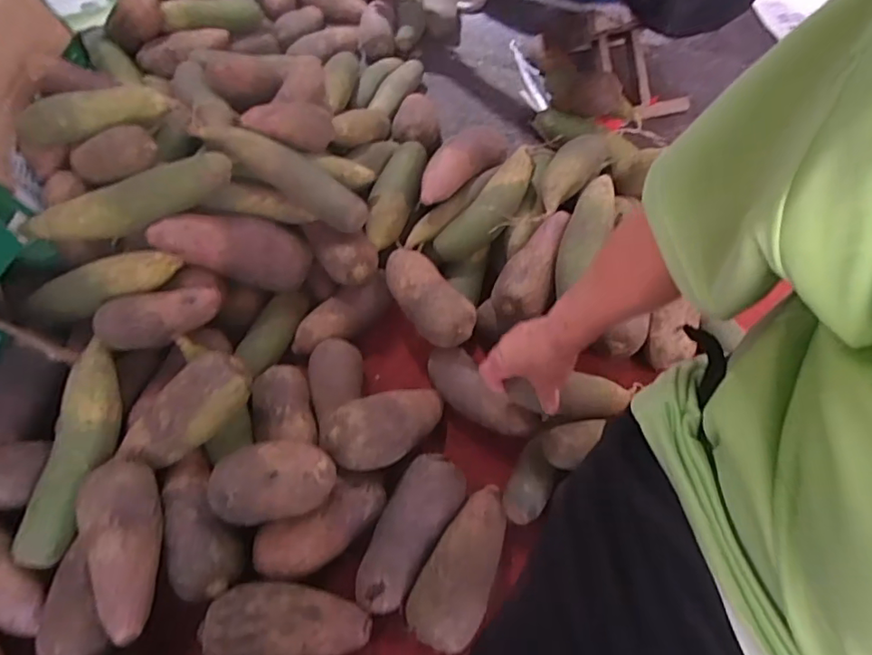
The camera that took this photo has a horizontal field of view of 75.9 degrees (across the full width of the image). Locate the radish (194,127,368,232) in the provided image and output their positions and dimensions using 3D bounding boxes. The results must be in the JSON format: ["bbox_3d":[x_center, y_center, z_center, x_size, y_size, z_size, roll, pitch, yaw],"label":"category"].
[{"bbox_3d":[-0.190,-0.196,0.712,0.230,0.056,0.062,30,60,-7],"label":"radish"}]

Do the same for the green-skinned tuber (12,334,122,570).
[{"bbox_3d":[-0.381,0.128,0.593,0.057,0.055,0.221,5,58,0],"label":"green-skinned tuber"}]

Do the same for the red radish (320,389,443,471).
[{"bbox_3d":[-0.047,0.109,0.637,0.163,0.056,0.074,-15,56,-45],"label":"red radish"}]

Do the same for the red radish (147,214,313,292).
[{"bbox_3d":[-0.252,-0.097,0.700,0.192,0.060,0.067,12,54,-28],"label":"red radish"}]

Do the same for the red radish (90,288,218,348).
[{"bbox_3d":[-0.314,-0.015,0.638,0.130,0.051,0.043,-10,60,-9],"label":"red radish"}]

